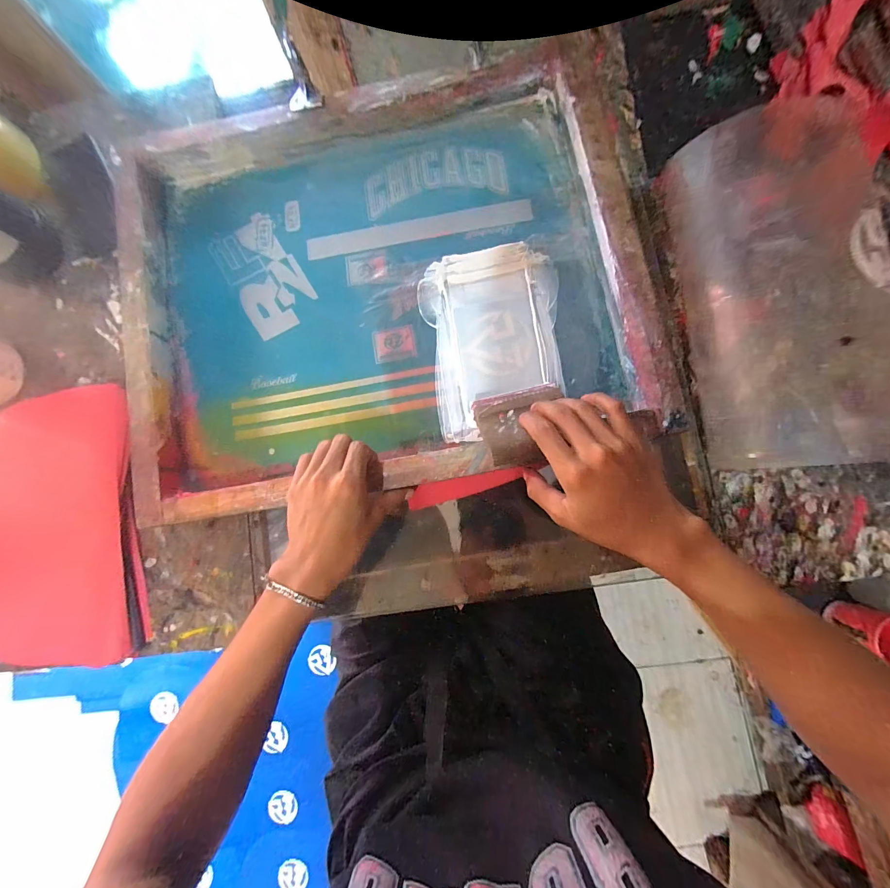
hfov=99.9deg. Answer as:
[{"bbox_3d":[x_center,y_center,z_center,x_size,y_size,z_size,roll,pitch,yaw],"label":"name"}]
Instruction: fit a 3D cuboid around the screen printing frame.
[{"bbox_3d":[-0.074,-0.177,0.417,0.544,0.054,0.426,-10,83,4],"label":"screen printing frame"}]

